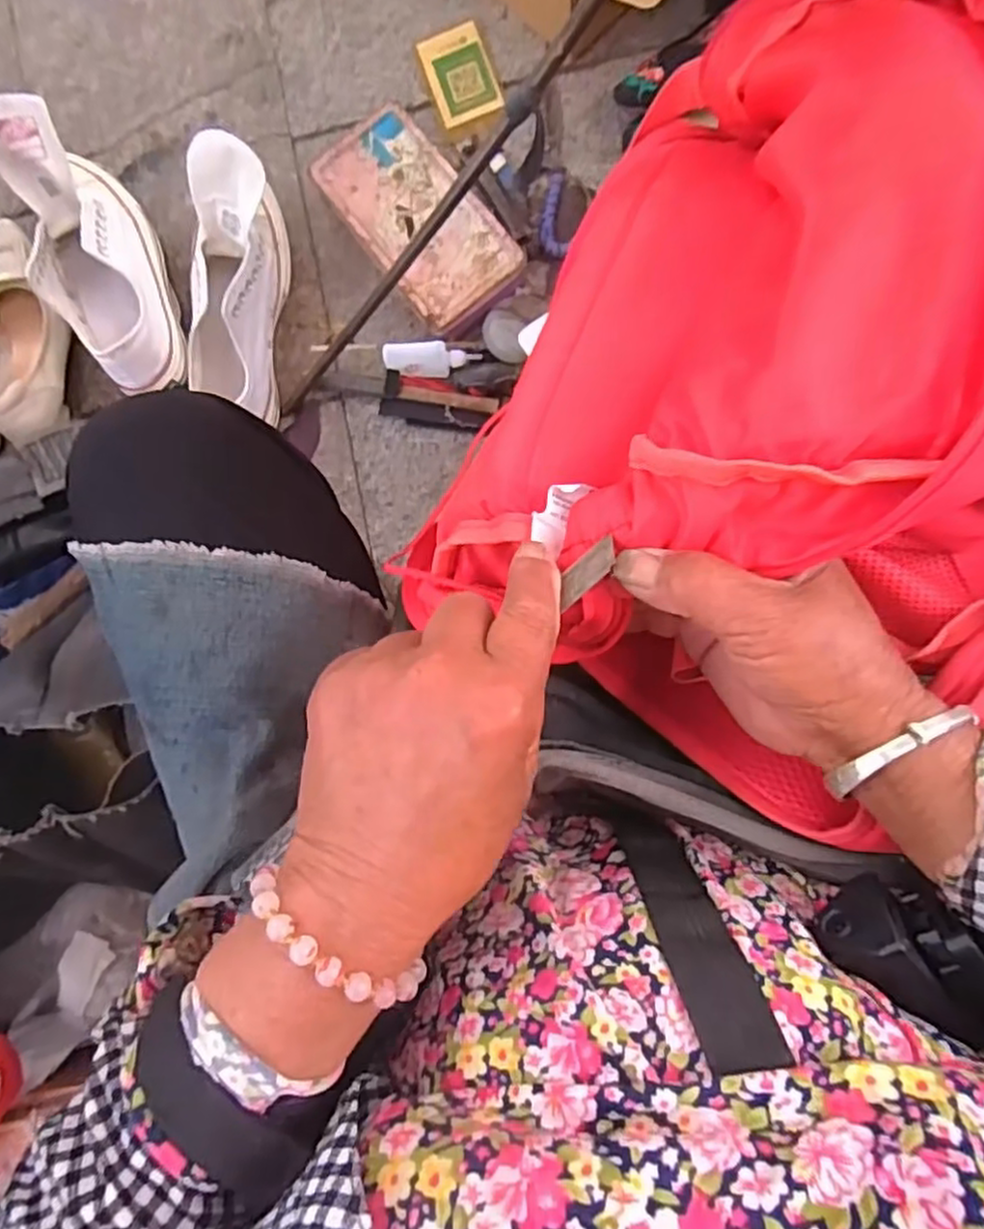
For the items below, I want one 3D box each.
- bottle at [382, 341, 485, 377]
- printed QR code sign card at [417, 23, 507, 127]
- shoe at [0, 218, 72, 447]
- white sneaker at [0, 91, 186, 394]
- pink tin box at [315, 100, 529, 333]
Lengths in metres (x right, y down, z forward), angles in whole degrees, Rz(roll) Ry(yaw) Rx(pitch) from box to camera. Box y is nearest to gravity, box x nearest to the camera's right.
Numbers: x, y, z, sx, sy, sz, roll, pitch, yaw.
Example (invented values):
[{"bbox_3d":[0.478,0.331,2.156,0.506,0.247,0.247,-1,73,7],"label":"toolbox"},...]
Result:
[{"bbox_3d":[-0.061,-0.258,0.715,0.095,0.036,0.030,2,87,4],"label":"bottle"},{"bbox_3d":[-0.033,-0.571,0.741,0.067,0.005,0.100,-20,86,3],"label":"printed QR code sign card"},{"bbox_3d":[-0.495,-0.295,0.737,0.100,0.062,0.241,-12,86,3],"label":"shoe"},{"bbox_3d":[-0.384,-0.343,0.691,0.096,0.129,0.269,-23,86,3],"label":"white sneaker"},{"bbox_3d":[-0.071,-0.396,0.717,0.115,0.042,0.230,-38,85,1],"label":"pink tin box"}]

